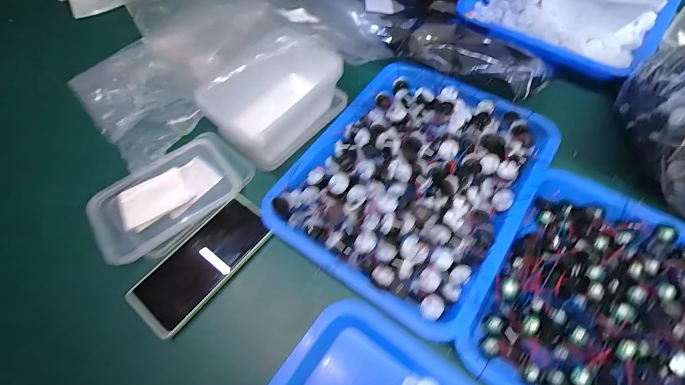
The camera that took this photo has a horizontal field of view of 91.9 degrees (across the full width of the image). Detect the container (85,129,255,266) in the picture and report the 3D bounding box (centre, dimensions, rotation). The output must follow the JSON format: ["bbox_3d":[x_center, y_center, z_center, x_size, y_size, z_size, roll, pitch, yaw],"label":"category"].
[{"bbox_3d":[-0.212,-0.002,0.416,0.190,0.028,0.116,-41,67,-18],"label":"container"}]

